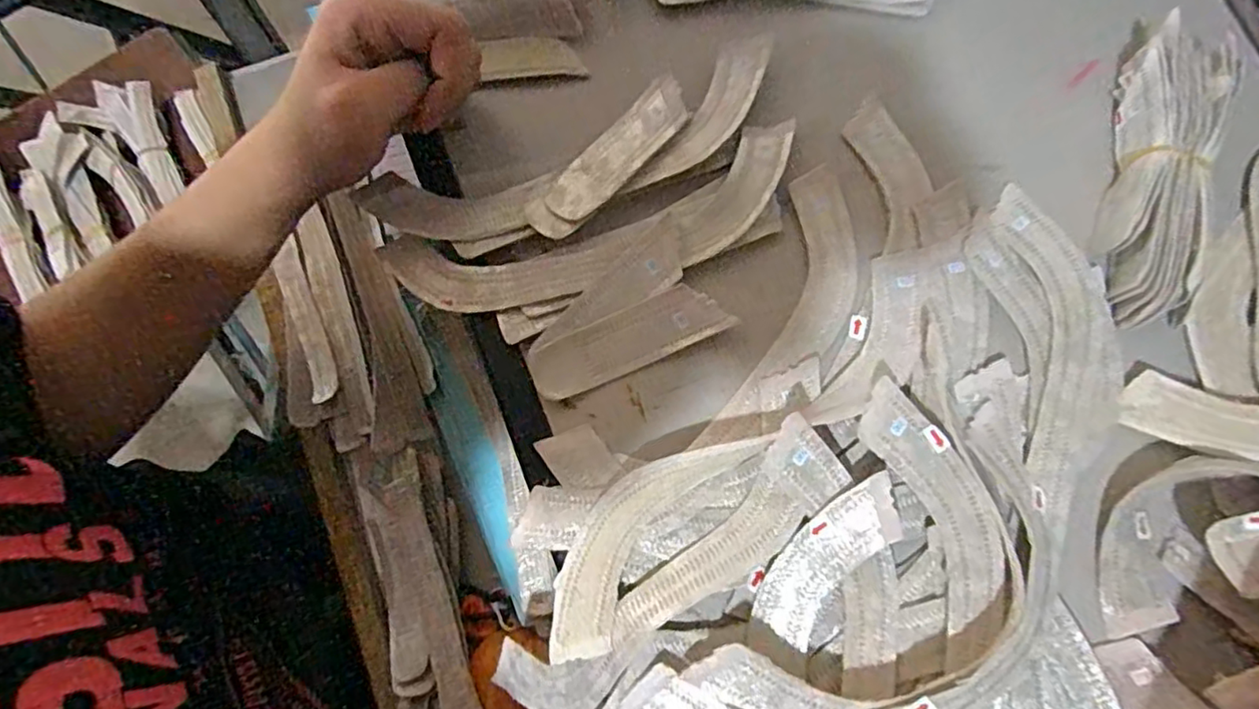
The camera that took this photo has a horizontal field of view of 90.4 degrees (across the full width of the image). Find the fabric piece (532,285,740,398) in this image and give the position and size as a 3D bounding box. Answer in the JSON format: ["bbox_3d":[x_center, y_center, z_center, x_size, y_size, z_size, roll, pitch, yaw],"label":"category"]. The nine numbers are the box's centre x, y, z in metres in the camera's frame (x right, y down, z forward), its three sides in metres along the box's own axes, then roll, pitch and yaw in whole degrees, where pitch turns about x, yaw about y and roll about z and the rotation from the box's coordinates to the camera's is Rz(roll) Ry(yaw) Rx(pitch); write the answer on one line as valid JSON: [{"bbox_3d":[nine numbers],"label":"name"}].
[{"bbox_3d":[-0.001,-0.006,0.294,0.093,0.004,0.028,-24,89,-4],"label":"fabric piece"}]

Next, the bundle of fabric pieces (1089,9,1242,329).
[{"bbox_3d":[0.248,-0.085,0.294,0.040,0.026,0.145,21,74,6],"label":"bundle of fabric pieces"}]

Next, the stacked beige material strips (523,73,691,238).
[{"bbox_3d":[-0.008,-0.098,0.313,0.028,0.008,0.105,43,77,12],"label":"stacked beige material strips"}]

